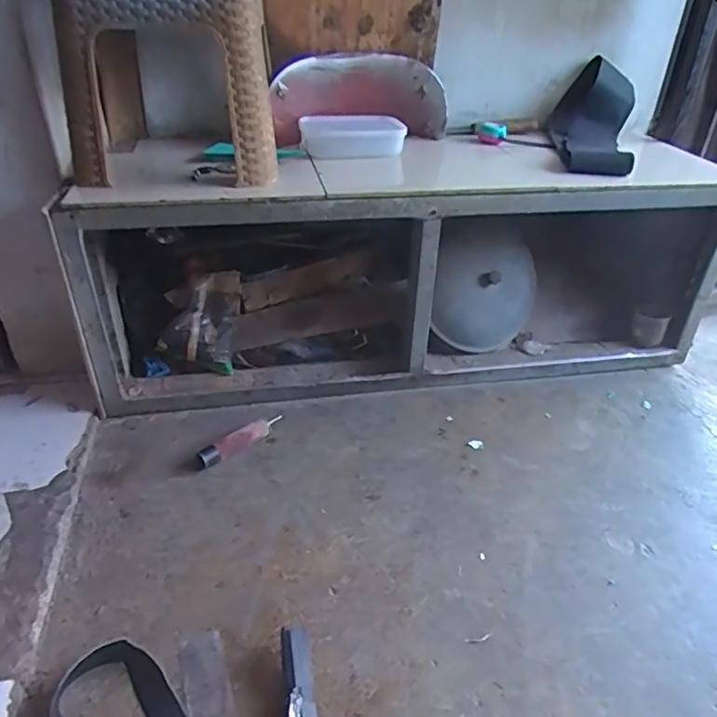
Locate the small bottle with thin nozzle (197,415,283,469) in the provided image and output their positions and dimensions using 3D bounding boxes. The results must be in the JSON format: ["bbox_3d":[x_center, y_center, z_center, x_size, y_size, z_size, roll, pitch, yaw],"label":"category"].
[{"bbox_3d":[-0.200,0.141,0.997,0.163,0.026,0.034,-23,41,-33],"label":"small bottle with thin nozzle"}]

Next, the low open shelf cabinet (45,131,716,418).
[{"bbox_3d":[0.092,-0.187,1.173,1.196,0.400,0.326,-5,34,-10],"label":"low open shelf cabinet"}]

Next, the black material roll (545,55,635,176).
[{"bbox_3d":[0.520,-0.532,1.277,0.186,0.202,0.100,7,34,8],"label":"black material roll"}]

